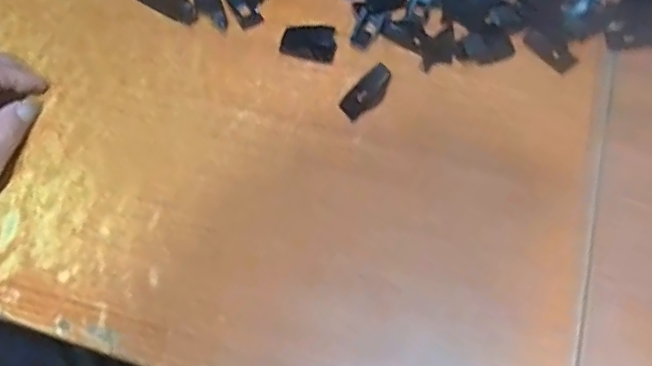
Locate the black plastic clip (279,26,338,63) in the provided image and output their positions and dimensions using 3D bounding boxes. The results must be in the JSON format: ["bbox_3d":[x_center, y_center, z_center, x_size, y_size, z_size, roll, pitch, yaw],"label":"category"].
[{"bbox_3d":[-0.013,-0.105,0.434,0.041,0.011,0.024,11,64,8],"label":"black plastic clip"}]

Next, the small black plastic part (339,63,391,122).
[{"bbox_3d":[0.029,-0.063,0.405,0.042,0.011,0.020,-46,63,24],"label":"small black plastic part"}]

